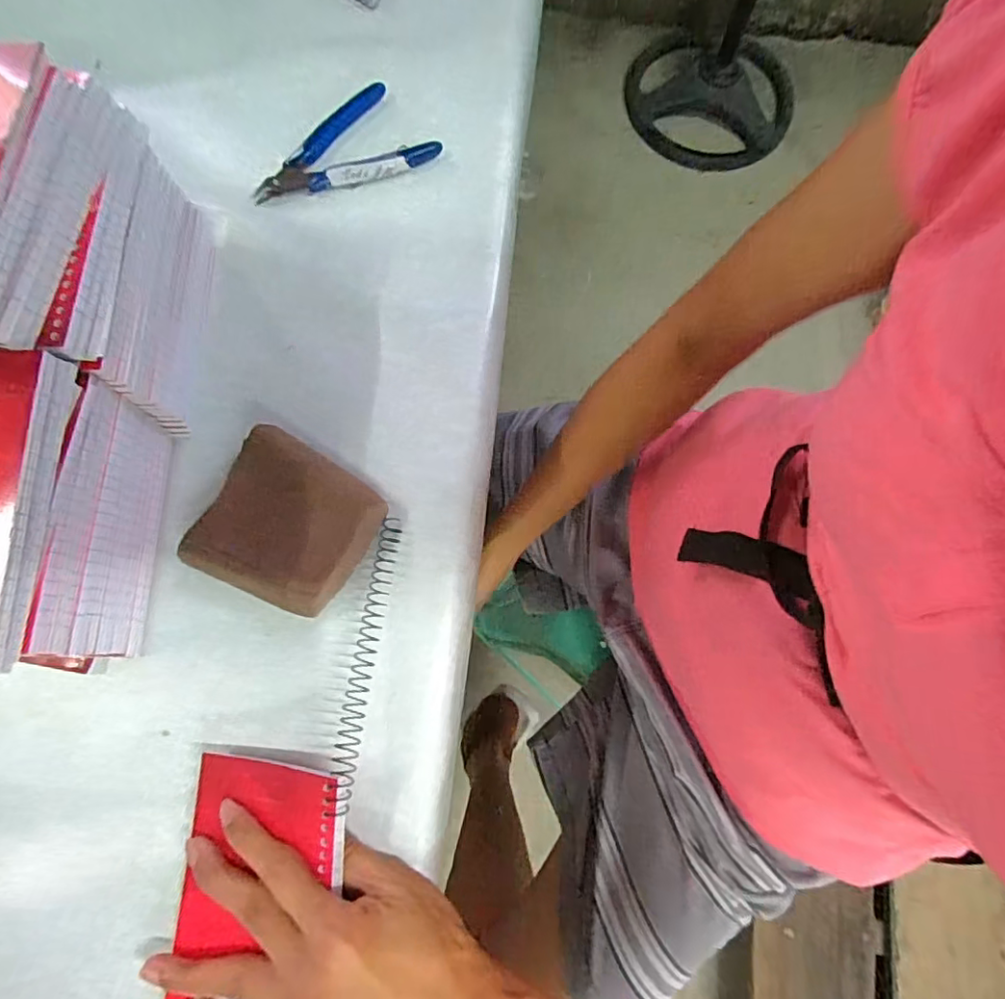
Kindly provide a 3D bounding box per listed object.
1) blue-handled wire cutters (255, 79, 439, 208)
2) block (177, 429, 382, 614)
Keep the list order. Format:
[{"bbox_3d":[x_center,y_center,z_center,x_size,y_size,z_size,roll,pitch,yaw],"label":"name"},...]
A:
[{"bbox_3d":[-0.113,-0.241,0.381,0.123,0.008,0.069,-24,77,-5],"label":"blue-handled wire cutters"},{"bbox_3d":[-0.119,0.014,0.318,0.090,0.023,0.086,26,78,7],"label":"block"}]

